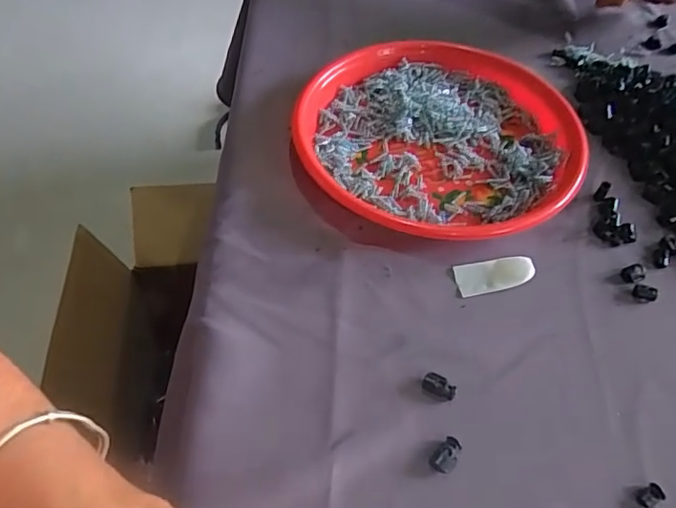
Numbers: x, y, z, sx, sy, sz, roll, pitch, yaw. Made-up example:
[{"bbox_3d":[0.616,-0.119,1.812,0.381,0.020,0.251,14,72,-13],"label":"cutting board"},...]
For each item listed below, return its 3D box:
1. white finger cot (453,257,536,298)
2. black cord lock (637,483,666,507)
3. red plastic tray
[{"bbox_3d":[0.114,0.015,0.397,0.056,0.007,0.024,-5,54,-5],"label":"white finger cot"},{"bbox_3d":[0.177,0.137,0.311,0.017,0.006,0.010,-22,57,-16],"label":"black cord lock"},{"bbox_3d":[0.083,-0.103,0.470,0.230,0.027,0.221,5,54,3],"label":"red plastic tray"}]

